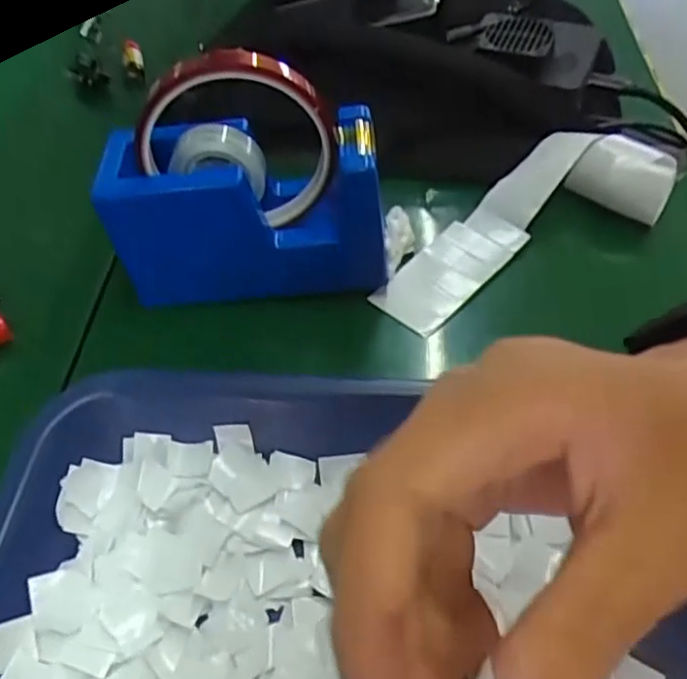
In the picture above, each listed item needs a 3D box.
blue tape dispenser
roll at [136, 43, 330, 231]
[{"bbox_3d":[-0.046,-0.064,0.315,0.126,0.081,0.043,-2,52,-2],"label":"blue tape dispenser"},{"bbox_3d":[-0.047,-0.087,0.287,0.084,0.085,0.020,-1,52,-2],"label":"roll"}]

